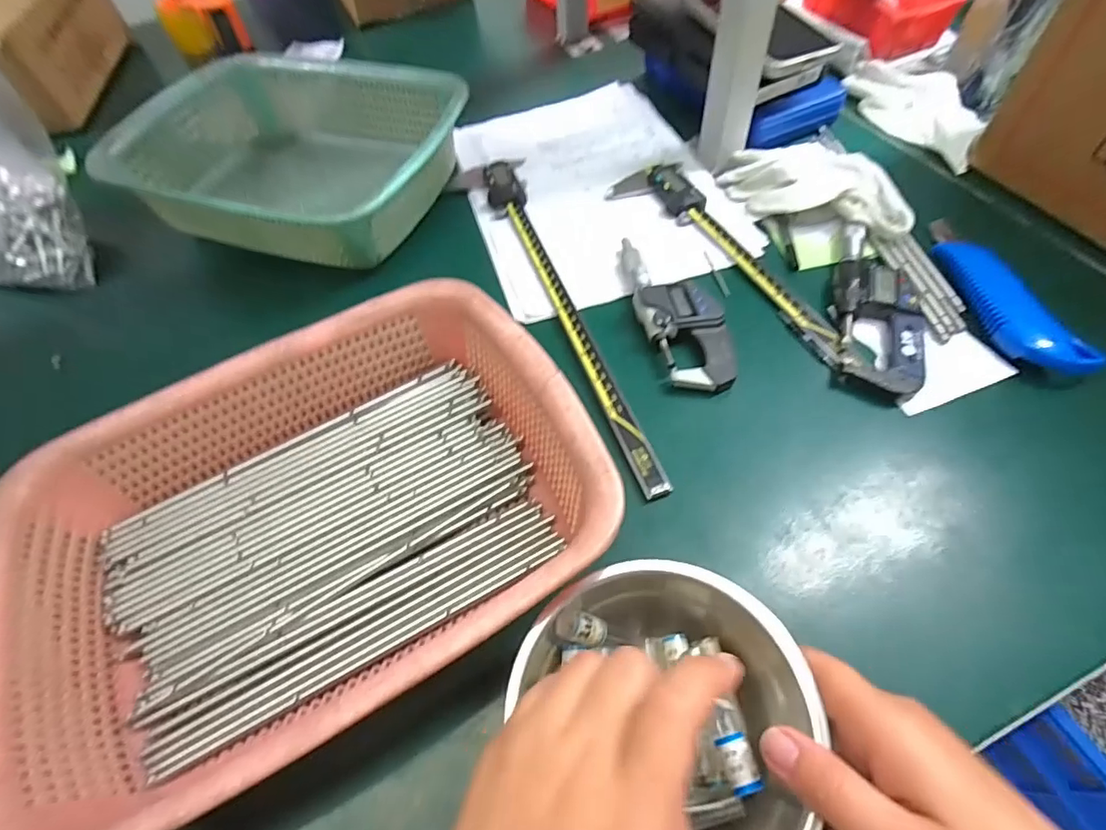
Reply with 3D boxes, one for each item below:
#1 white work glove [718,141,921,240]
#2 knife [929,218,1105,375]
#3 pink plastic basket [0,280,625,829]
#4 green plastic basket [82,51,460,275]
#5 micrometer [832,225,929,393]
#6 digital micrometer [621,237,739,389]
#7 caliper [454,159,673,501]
[{"bbox_3d":[0.211,-0.187,0.435,0.159,0.042,0.056,30,63,21],"label":"white work glove"},{"bbox_3d":[0.311,-0.091,0.377,0.040,0.022,0.160,-7,57,-1],"label":"knife"},{"bbox_3d":[-0.125,0.056,0.293,0.286,0.074,0.218,-28,59,-14],"label":"pink plastic basket"},{"bbox_3d":[-0.235,-0.246,0.499,0.276,0.075,0.220,15,59,13],"label":"green plastic basket"},{"bbox_3d":[0.230,-0.078,0.378,0.055,0.018,0.144,12,59,11],"label":"micrometer"},{"bbox_3d":[0.093,-0.082,0.396,0.060,0.019,0.147,-6,57,0],"label":"digital micrometer"},{"bbox_3d":[-0.004,-0.097,0.422,0.060,0.016,0.377,-18,58,-8],"label":"caliper"}]

